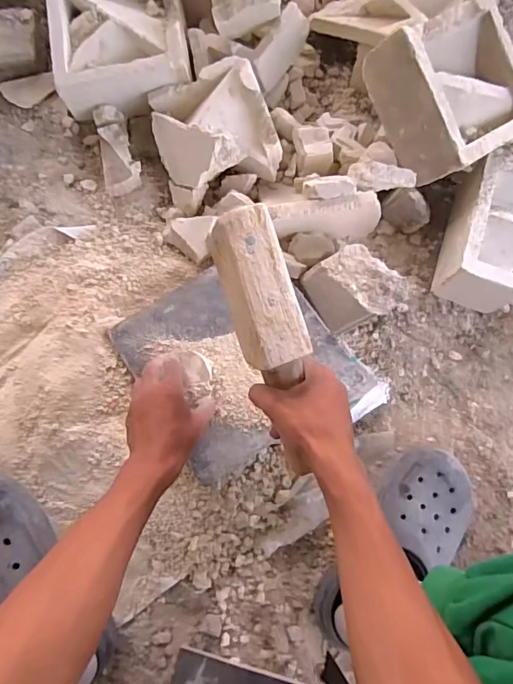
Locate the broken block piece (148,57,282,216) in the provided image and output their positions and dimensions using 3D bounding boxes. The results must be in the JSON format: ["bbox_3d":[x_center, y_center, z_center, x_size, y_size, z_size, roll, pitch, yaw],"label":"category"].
[{"bbox_3d":[-0.067,-0.317,0.734,0.167,0.089,0.179,-20,76,-7],"label":"broken block piece"}]

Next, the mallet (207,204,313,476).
[{"bbox_3d":[0.015,0.000,0.441,0.059,0.039,0.239,-17,100,-7],"label":"mallet"}]

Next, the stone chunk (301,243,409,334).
[{"bbox_3d":[0.138,-0.076,0.686,0.100,0.068,0.108,-28,77,-9],"label":"stone chunk"}]

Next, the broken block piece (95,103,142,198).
[{"bbox_3d":[-0.223,-0.305,0.772,0.056,0.043,0.143,-15,76,-6],"label":"broken block piece"}]

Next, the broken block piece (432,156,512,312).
[{"bbox_3d":[0.351,-0.161,0.724,0.107,0.093,0.198,17,75,3],"label":"broken block piece"}]

